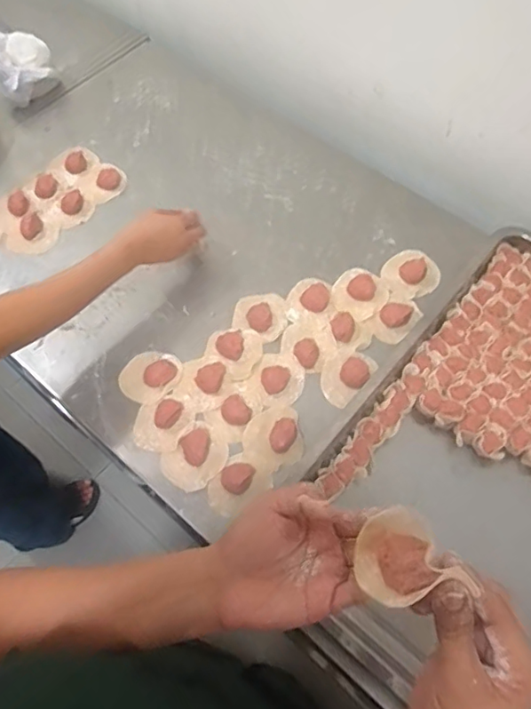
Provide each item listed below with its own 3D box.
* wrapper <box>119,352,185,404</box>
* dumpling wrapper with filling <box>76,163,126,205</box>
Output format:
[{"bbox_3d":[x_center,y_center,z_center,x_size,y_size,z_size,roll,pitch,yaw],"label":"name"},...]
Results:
[{"bbox_3d":[-0.153,0.030,0.733,0.079,0.017,0.070,10,61,9],"label":"wrapper"},{"bbox_3d":[-0.270,-0.284,0.910,0.075,0.017,0.069,-1,60,2],"label":"dumpling wrapper with filling"}]

